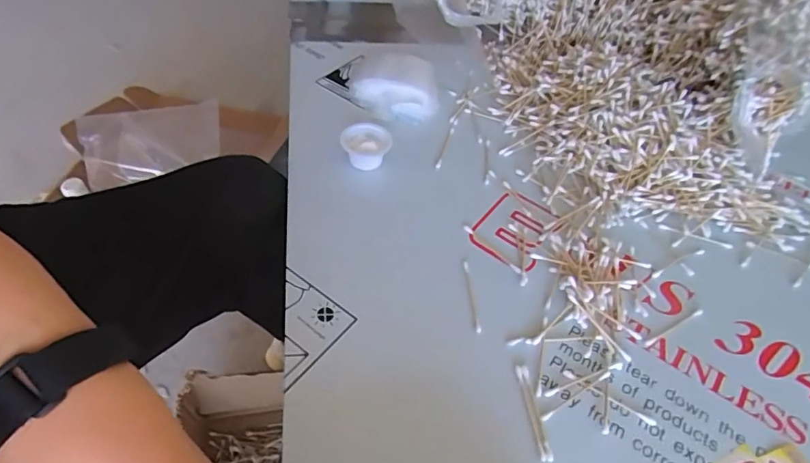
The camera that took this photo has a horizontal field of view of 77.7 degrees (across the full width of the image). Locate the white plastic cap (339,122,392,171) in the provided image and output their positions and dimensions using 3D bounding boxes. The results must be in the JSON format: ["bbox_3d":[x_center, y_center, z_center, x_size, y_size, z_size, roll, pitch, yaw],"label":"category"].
[{"bbox_3d":[-0.042,-0.090,0.544,0.051,0.032,0.054,3,51,-4],"label":"white plastic cap"}]

